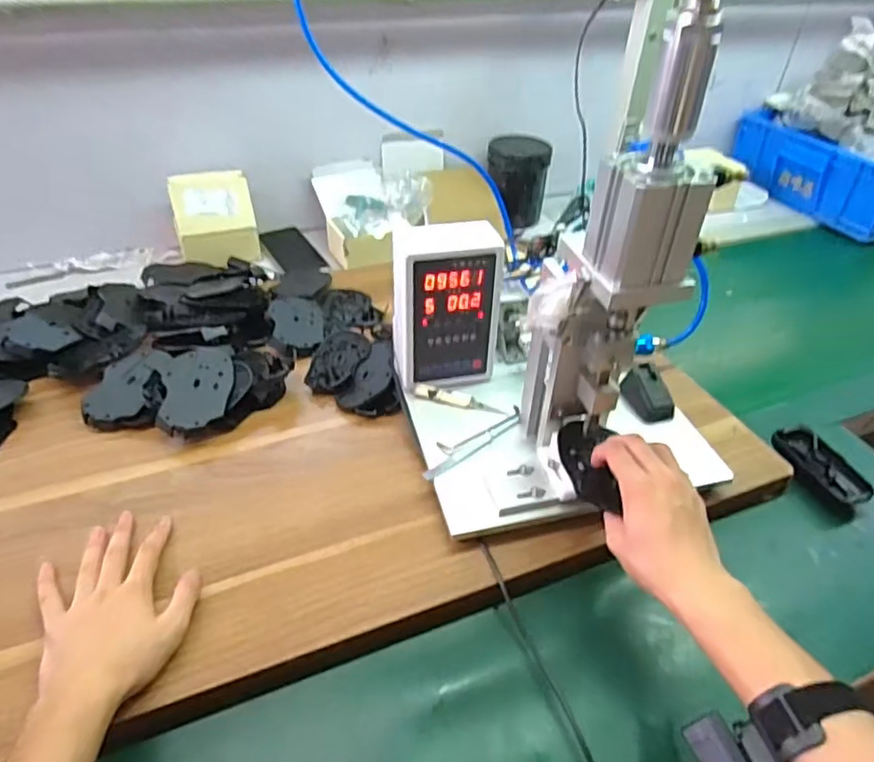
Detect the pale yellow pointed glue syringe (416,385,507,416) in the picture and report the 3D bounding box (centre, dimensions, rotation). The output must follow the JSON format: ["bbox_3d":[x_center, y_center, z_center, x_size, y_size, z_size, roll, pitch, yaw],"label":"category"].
[{"bbox_3d":[0.026,0.021,0.697,0.105,0.014,0.016,13,41,12],"label":"pale yellow pointed glue syringe"}]

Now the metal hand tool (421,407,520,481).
[{"bbox_3d":[0.039,0.060,0.655,0.137,0.005,0.033,-30,50,-32],"label":"metal hand tool"}]

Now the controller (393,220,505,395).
[{"bbox_3d":[0.007,-0.087,0.688,0.112,0.172,0.080,-6,41,-11],"label":"controller"}]

